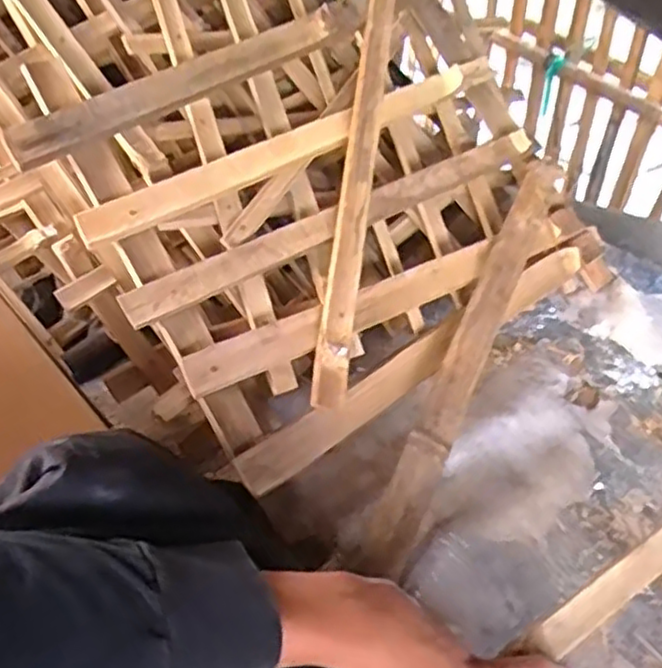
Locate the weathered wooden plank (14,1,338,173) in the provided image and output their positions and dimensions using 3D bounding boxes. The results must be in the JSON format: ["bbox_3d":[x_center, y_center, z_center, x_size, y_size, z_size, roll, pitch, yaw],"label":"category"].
[{"bbox_3d":[-0.142,-0.251,0.699,0.362,0.020,0.042,-35,98,-26],"label":"weathered wooden plank"}]

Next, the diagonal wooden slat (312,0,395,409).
[{"bbox_3d":[0.027,-0.161,0.721,0.029,0.020,0.481,7,71,6],"label":"diagonal wooden slat"}]

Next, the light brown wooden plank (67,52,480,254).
[{"bbox_3d":[-0.019,-0.202,0.731,0.509,0.015,0.035,-30,99,-26],"label":"light brown wooden plank"}]

